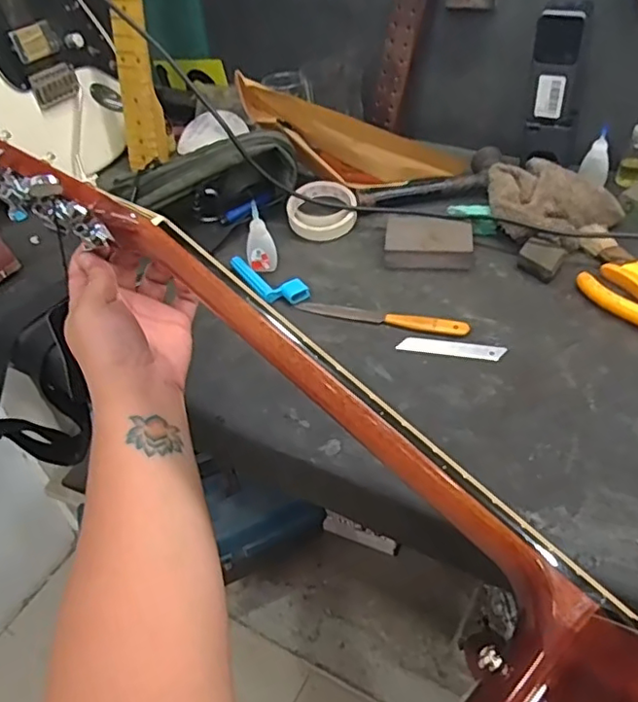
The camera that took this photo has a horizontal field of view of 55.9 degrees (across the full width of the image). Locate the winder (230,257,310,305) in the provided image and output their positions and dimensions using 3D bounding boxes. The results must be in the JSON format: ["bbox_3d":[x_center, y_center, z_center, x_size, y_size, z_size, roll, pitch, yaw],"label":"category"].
[{"bbox_3d":[-0.063,-0.076,0.688,0.106,0.020,0.042,22,51,27],"label":"winder"}]

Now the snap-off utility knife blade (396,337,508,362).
[{"bbox_3d":[0.132,-0.002,0.600,0.102,0.004,0.018,7,53,13],"label":"snap-off utility knife blade"}]

